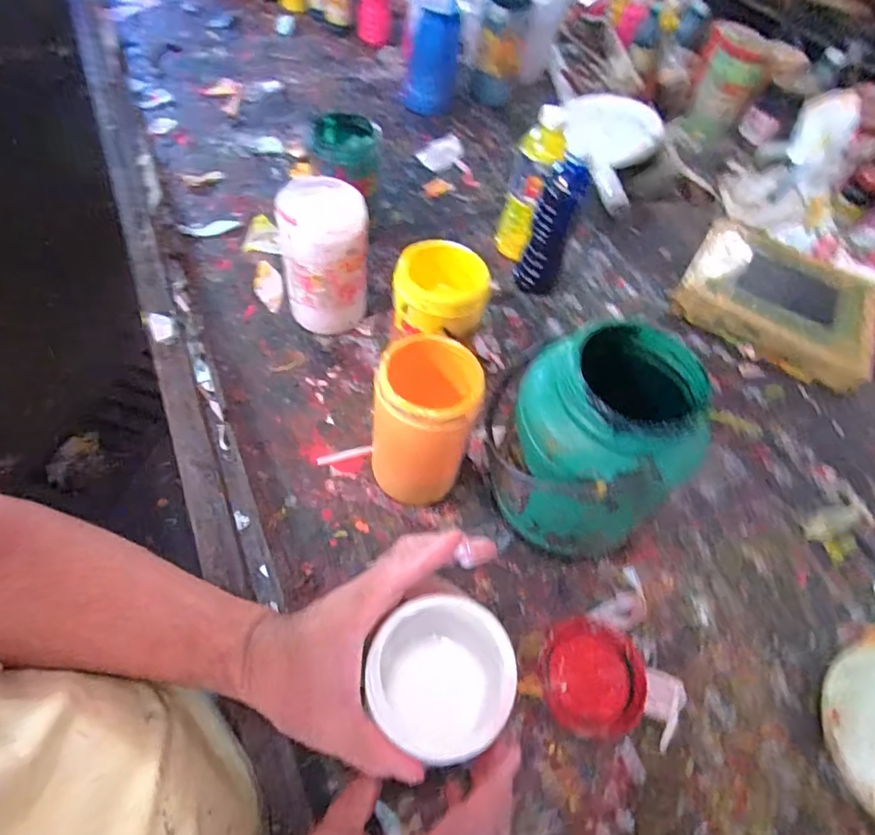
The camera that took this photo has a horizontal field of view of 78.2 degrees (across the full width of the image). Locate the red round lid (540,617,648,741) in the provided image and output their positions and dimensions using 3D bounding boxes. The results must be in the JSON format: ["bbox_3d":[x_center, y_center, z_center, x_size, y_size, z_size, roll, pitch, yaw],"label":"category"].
[{"bbox_3d":[0.142,0.236,0.493,0.093,0.010,0.097,2,57,-3],"label":"red round lid"}]

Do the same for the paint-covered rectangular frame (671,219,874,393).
[{"bbox_3d":[0.504,-0.178,0.791,0.263,0.048,0.226,30,60,14],"label":"paint-covered rectangular frame"}]

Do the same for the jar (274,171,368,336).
[{"bbox_3d":[-0.134,-0.186,0.648,0.103,0.156,0.096,2,57,-3],"label":"jar"}]

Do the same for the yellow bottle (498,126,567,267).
[{"bbox_3d":[0.122,-0.295,0.744,0.062,0.196,0.071,14,57,4],"label":"yellow bottle"}]

